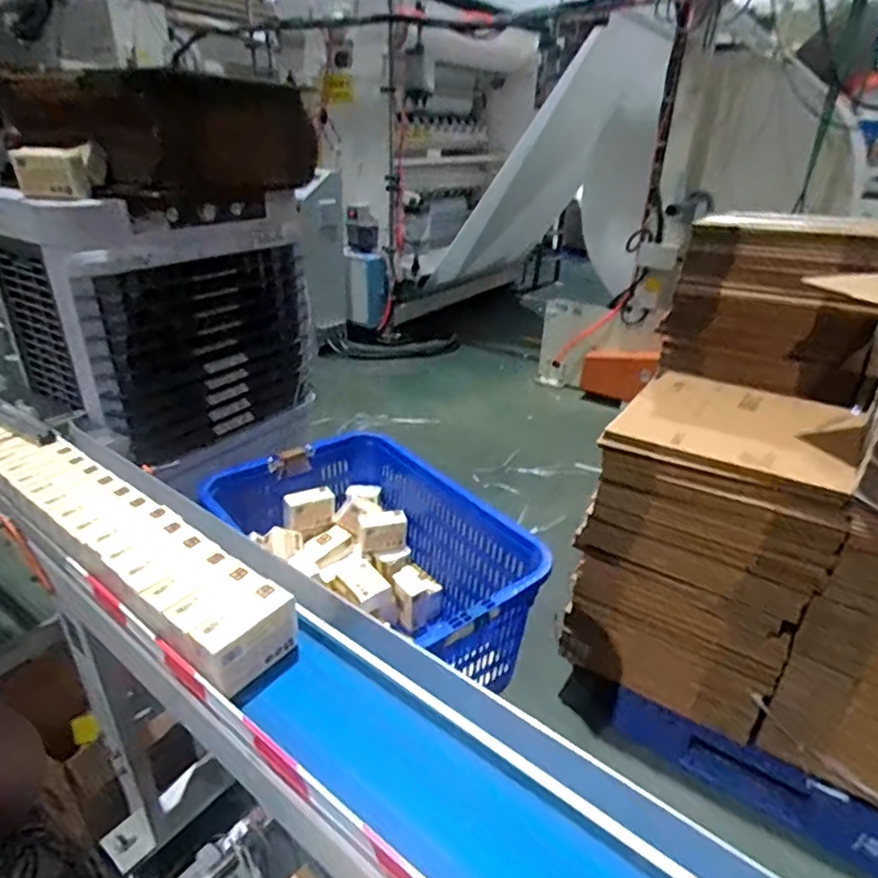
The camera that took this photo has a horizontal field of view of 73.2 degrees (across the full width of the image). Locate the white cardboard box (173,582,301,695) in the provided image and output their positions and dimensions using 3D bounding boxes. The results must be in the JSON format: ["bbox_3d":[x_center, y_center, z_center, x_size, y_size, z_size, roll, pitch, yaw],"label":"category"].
[{"bbox_3d":[-0.235,0.244,0.711,0.055,0.081,0.128,21,33,32],"label":"white cardboard box"}]

